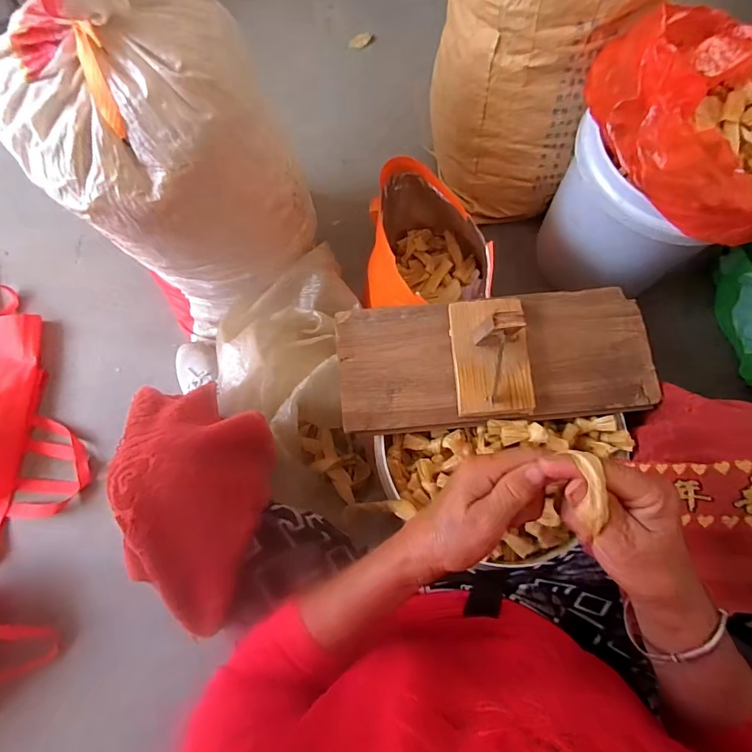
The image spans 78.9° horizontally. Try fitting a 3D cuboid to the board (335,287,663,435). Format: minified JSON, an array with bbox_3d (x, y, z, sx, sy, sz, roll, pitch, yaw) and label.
[{"bbox_3d":[0.147,-0.034,0.524,0.387,0.126,0.159,-5,76,0],"label":"board"}]

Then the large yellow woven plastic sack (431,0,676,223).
[{"bbox_3d":[0.254,-0.542,0.781,0.317,0.466,0.322,18,77,5],"label":"large yellow woven plastic sack"}]

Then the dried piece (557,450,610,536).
[{"bbox_3d":[0.139,0.075,0.298,0.018,0.015,0.053,-5,79,0],"label":"dried piece"}]

